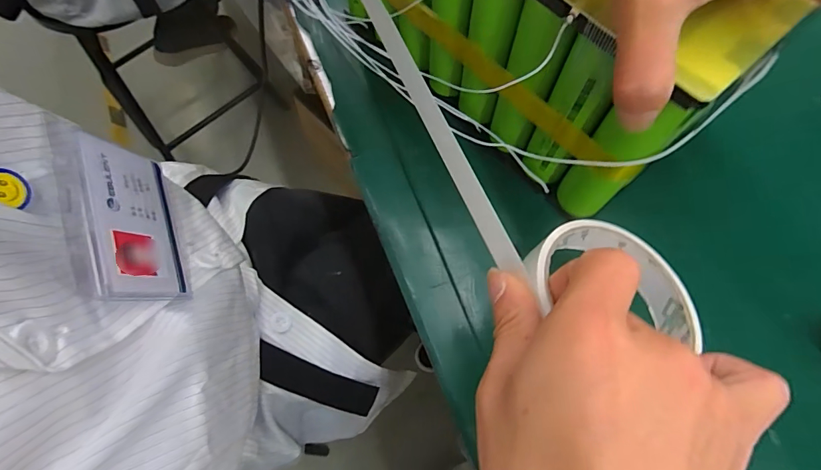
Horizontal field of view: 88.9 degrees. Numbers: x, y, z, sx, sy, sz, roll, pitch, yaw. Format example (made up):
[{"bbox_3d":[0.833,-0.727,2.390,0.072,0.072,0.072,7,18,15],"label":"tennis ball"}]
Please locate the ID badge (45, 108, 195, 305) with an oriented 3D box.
[{"bbox_3d":[-0.162,-0.009,0.241,0.006,0.078,0.094,-20,77,9],"label":"ID badge"}]

